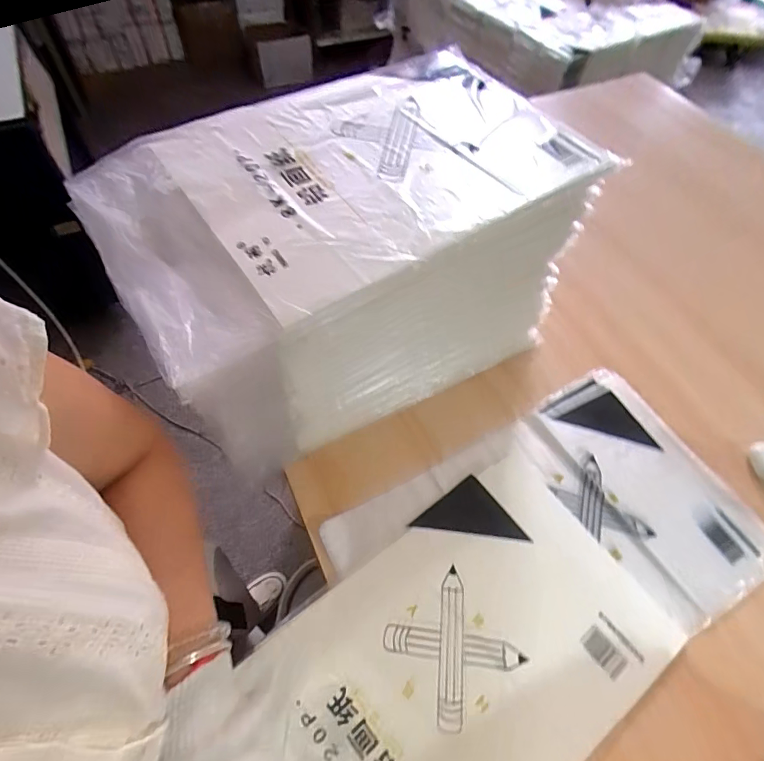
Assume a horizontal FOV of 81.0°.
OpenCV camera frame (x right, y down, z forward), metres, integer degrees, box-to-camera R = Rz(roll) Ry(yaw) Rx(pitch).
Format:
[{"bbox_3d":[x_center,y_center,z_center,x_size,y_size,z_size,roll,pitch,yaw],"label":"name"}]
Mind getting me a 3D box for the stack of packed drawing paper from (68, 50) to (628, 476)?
[{"bbox_3d":[-0.036,-0.128,0.547,0.457,0.300,0.275,-28,63,-20],"label":"stack of packed drawing paper"}]

